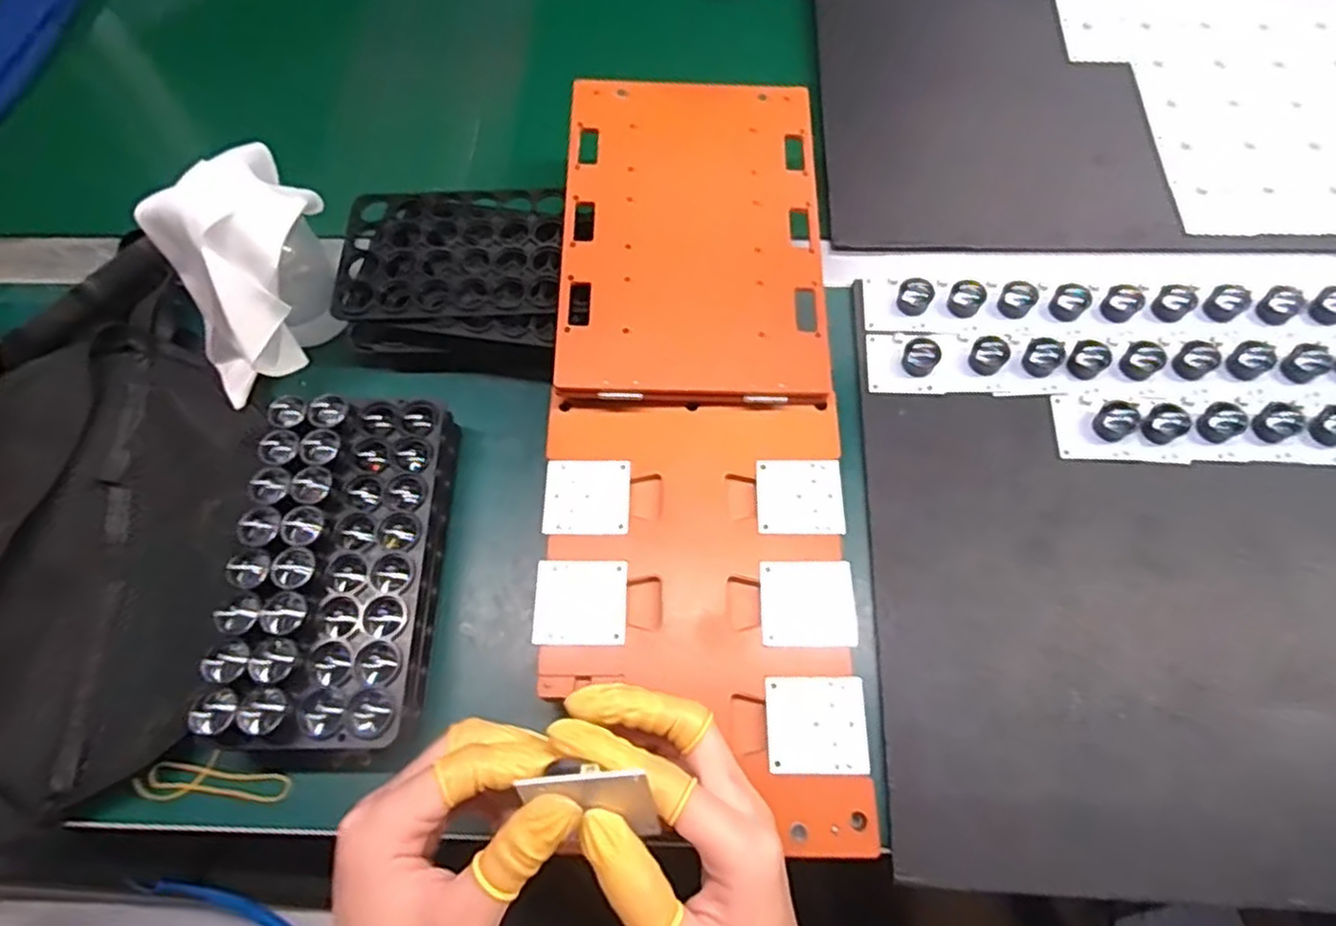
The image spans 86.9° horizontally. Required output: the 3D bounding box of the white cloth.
[{"bbox_3d":[-0.254,-0.113,0.429,0.110,0.105,0.088,-35,69,-12],"label":"white cloth"}]

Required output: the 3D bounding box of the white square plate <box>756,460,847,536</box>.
[{"bbox_3d":[0.074,0.019,0.395,0.047,0.004,0.044,0,66,3],"label":"white square plate"}]

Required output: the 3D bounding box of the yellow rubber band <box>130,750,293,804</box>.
[{"bbox_3d":[-0.241,0.169,0.378,0.080,0.011,0.024,4,67,-5],"label":"yellow rubber band"}]

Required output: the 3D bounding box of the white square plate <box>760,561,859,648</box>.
[{"bbox_3d":[0.074,0.073,0.369,0.048,0.004,0.044,0,66,3],"label":"white square plate"}]

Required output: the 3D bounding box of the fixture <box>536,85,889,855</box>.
[{"bbox_3d":[0.014,-0.037,0.410,0.166,0.024,0.452,-3,72,2],"label":"fixture"}]

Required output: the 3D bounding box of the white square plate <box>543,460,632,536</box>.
[{"bbox_3d":[-0.045,0.019,0.399,0.047,0.004,0.045,0,66,3],"label":"white square plate"}]

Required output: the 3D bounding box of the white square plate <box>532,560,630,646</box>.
[{"bbox_3d":[-0.046,0.074,0.374,0.048,0.004,0.045,0,66,3],"label":"white square plate"}]

